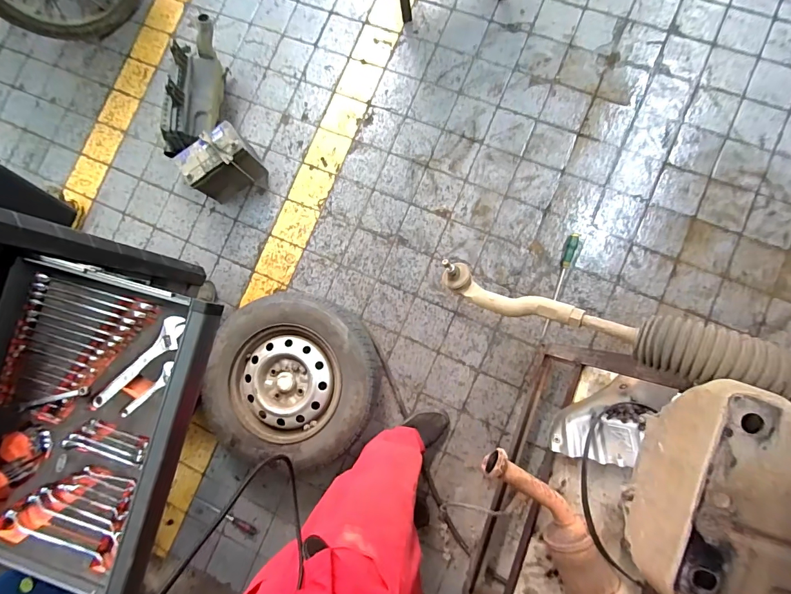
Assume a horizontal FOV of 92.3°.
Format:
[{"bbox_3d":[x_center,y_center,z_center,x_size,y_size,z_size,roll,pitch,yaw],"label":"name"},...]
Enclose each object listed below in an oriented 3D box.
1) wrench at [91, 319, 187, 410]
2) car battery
[{"bbox_3d":[-0.487,0.128,0.724,0.236,0.009,0.049,-44,81,1],"label":"wrench"},{"bbox_3d":[-0.636,-0.486,1.418,0.238,0.209,0.172,-35,82,3],"label":"car battery"}]

